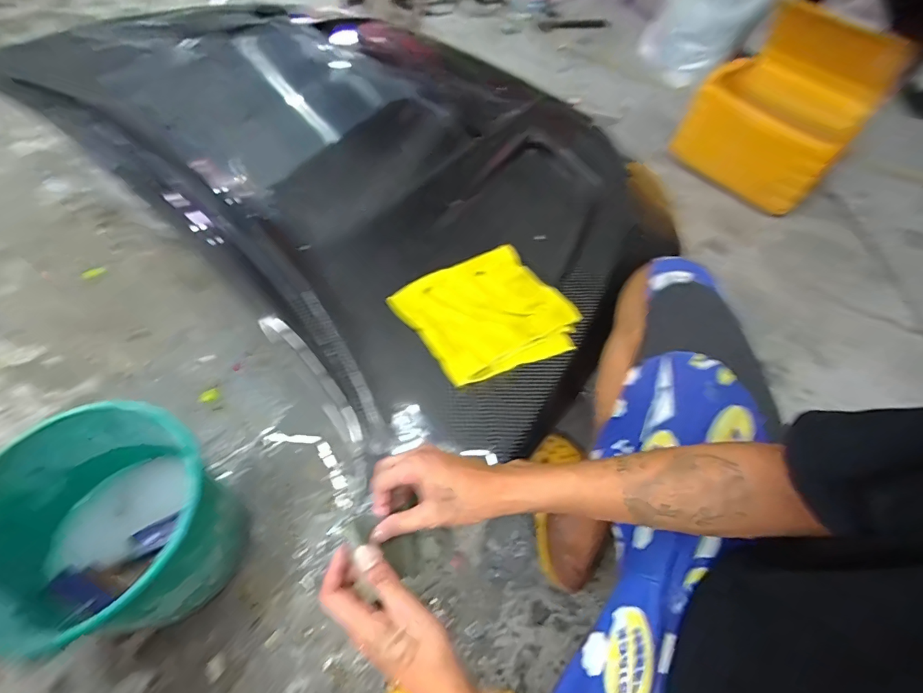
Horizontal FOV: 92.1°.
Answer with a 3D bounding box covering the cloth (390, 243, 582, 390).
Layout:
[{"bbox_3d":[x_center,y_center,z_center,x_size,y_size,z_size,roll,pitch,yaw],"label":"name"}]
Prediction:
[{"bbox_3d":[0.040,-0.049,0.649,0.226,0.028,0.189,-25,62,-18],"label":"cloth"}]

